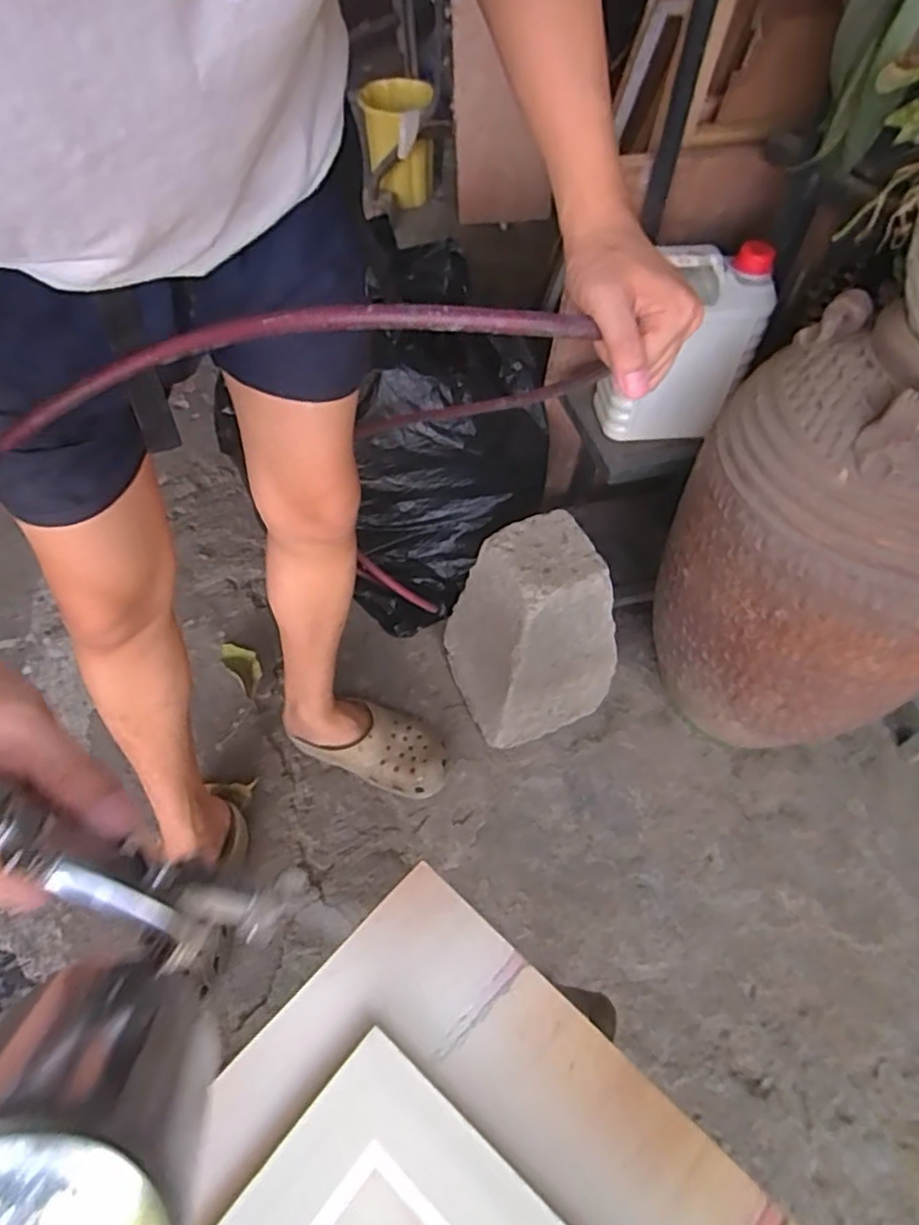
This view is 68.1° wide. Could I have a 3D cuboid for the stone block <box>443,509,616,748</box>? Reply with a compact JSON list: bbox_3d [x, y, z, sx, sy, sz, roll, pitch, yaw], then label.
[{"bbox_3d":[0.106,0.032,0.959,0.194,0.302,0.192,-18,57,-13],"label":"stone block"}]

